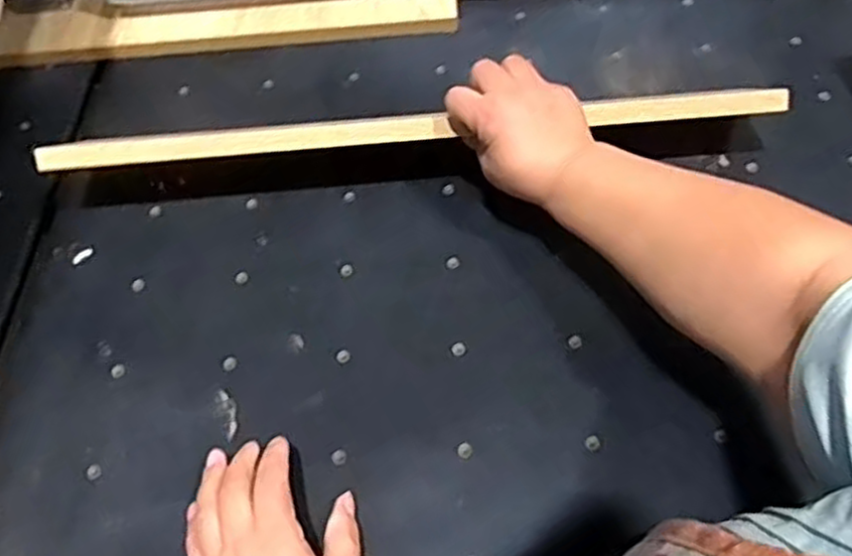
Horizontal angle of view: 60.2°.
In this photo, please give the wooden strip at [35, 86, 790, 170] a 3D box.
[{"bbox_3d":[-0.013,-0.112,0.552,0.555,0.016,0.015,-4,59,2],"label":"wooden strip"}]

